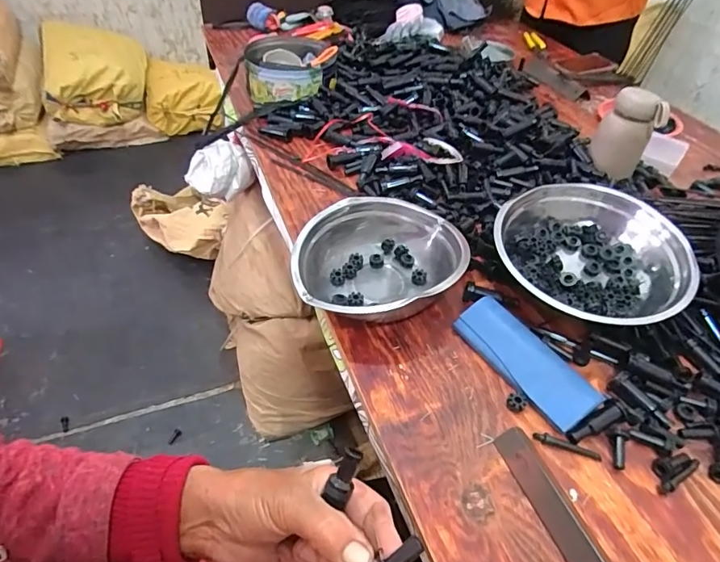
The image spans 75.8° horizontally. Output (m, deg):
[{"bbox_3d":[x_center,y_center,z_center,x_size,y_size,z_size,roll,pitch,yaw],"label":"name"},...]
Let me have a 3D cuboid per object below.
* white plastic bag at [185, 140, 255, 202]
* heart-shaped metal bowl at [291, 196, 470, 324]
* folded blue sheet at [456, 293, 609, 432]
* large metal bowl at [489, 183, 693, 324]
[{"bbox_3d":[-0.278,-0.213,0.922,0.118,0.103,0.075,-31,55,-29],"label":"white plastic bag"},{"bbox_3d":[0.024,-0.021,0.564,0.192,0.064,0.198,2,46,-2],"label":"heart-shaped metal bowl"},{"bbox_3d":[0.176,0.083,0.497,0.058,0.009,0.159,-37,58,-10],"label":"folded blue sheet"},{"bbox_3d":[0.275,-0.029,0.571,0.209,0.097,0.209,2,46,-2],"label":"large metal bowl"}]

